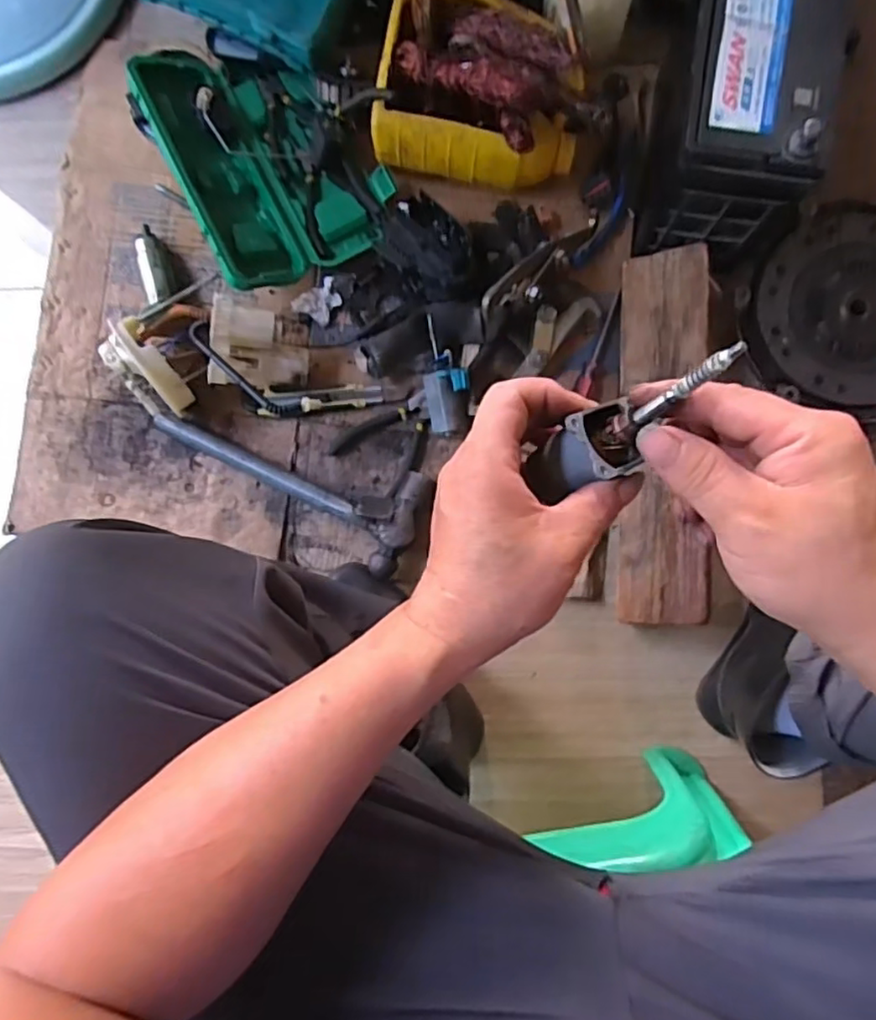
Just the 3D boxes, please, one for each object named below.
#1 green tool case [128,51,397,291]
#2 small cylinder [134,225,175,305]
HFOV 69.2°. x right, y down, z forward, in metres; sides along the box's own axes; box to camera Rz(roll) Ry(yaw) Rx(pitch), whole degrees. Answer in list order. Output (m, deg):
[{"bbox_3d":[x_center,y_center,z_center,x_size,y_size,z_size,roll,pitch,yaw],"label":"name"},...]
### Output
[{"bbox_3d":[-0.198,-0.405,0.721,0.203,0.072,0.294,-31,85,0],"label":"green tool case"},{"bbox_3d":[-0.333,-0.285,0.749,0.029,0.032,0.096,-16,85,2],"label":"small cylinder"}]

